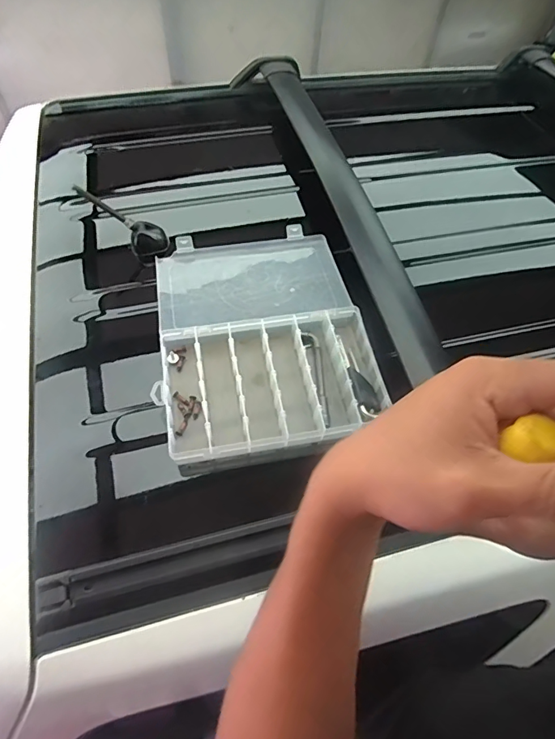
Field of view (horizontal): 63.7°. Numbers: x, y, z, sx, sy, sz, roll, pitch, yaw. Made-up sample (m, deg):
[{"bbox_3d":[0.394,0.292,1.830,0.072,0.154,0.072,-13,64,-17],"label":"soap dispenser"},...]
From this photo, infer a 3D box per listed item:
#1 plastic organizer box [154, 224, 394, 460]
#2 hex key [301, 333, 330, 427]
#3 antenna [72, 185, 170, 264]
[{"bbox_3d":[-0.023,-0.058,0.637,0.280,0.045,0.363,-7,59,-8],"label":"plastic organizer box"},{"bbox_3d":[0.053,0.013,0.604,0.023,0.016,0.140,-3,58,-5],"label":"hex key"},{"bbox_3d":[-0.237,-0.226,0.686,0.055,0.158,0.059,-19,53,28],"label":"antenna"}]

